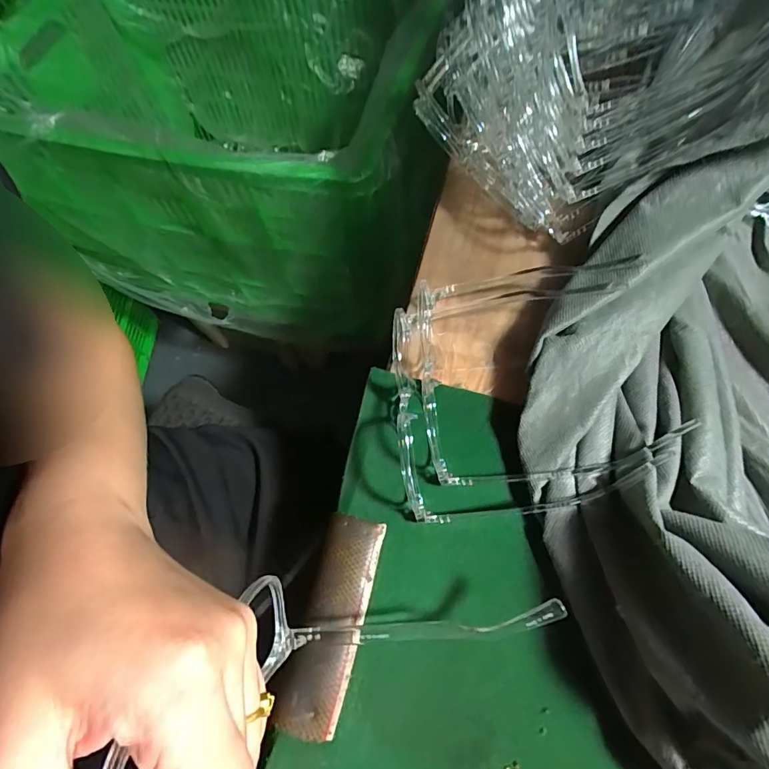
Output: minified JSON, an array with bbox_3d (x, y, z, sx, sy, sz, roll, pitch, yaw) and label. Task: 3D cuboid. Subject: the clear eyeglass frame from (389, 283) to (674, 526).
[{"bbox_3d":[0.093,-0.003,0.297,0.171,0.050,0.170,-4,67,1],"label":"clear eyeglass frame"}]

